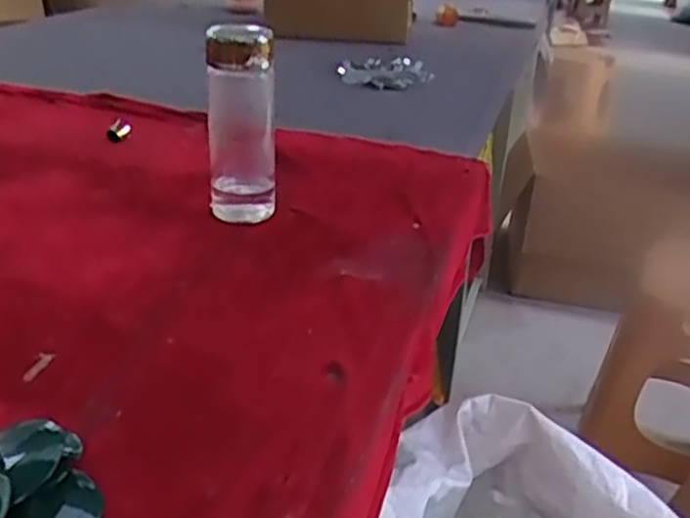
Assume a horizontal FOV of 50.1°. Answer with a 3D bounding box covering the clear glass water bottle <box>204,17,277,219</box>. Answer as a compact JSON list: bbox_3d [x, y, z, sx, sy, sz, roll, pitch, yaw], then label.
[{"bbox_3d":[-0.104,-0.133,0.756,0.072,0.200,0.062,-2,28,-11],"label":"clear glass water bottle"}]

